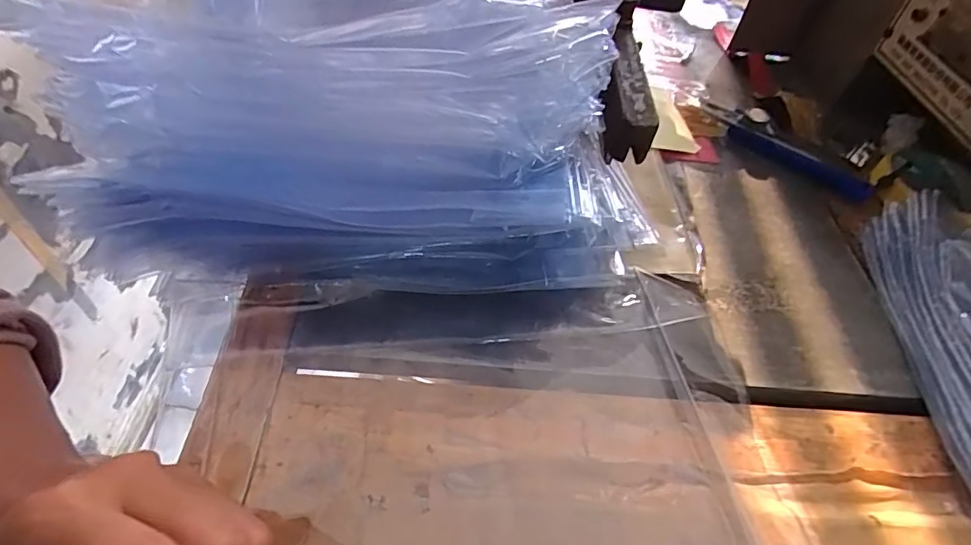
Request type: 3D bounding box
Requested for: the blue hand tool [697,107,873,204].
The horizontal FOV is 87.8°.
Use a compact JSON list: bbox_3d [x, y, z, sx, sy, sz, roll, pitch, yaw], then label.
[{"bbox_3d":[0.259,-0.105,0.443,0.152,0.007,0.028,35,76,21],"label":"blue hand tool"}]

